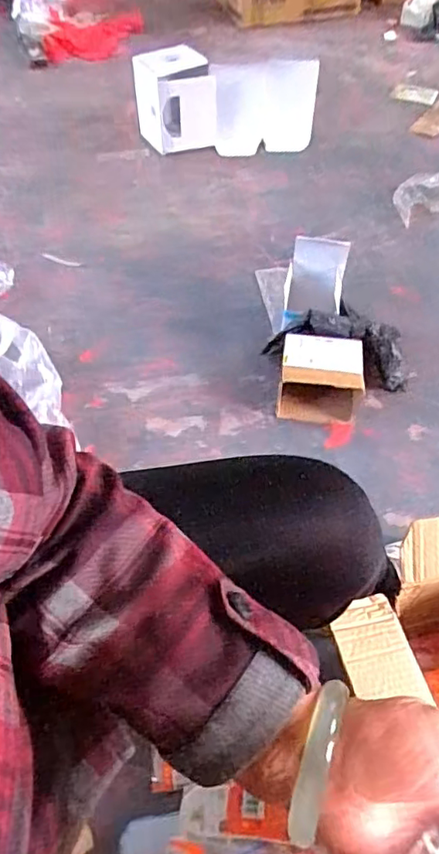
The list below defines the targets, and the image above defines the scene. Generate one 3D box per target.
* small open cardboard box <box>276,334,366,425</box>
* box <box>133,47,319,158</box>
[{"bbox_3d":[0.173,-0.079,0.962,0.136,0.101,0.125,6,56,6],"label":"small open cardboard box"},{"bbox_3d":[0.006,-0.839,1.425,0.437,0.232,0.197,-5,55,-1],"label":"box"}]

